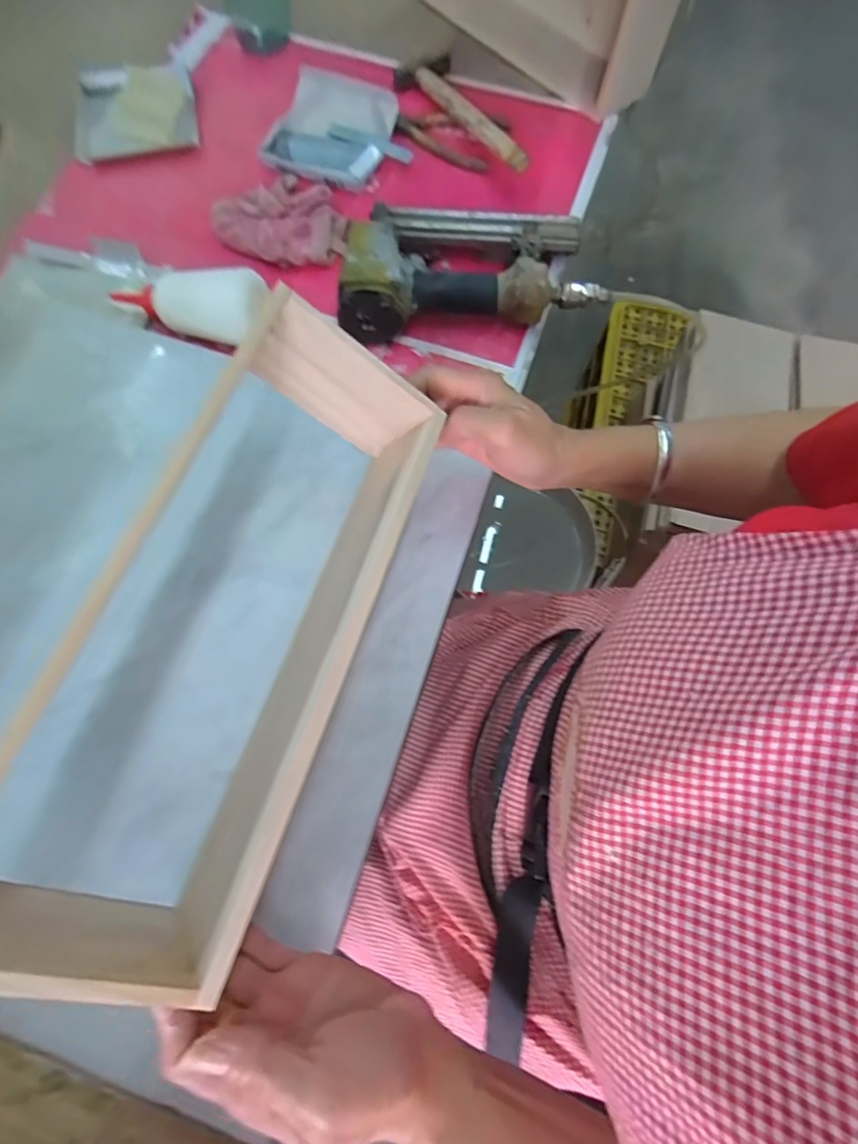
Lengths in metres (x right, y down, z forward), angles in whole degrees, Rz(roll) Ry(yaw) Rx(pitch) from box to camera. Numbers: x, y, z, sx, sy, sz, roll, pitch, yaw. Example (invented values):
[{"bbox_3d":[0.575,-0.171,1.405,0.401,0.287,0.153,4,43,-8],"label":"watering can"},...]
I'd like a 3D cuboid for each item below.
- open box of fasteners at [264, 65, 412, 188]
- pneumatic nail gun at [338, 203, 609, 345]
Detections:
[{"bbox_3d":[-0.100,-0.498,0.582,0.159,0.044,0.130,24,72,5],"label":"open box of fasteners"},{"bbox_3d":[0.036,-0.300,0.494,0.236,0.056,0.148,-1,71,-3],"label":"pneumatic nail gun"}]

